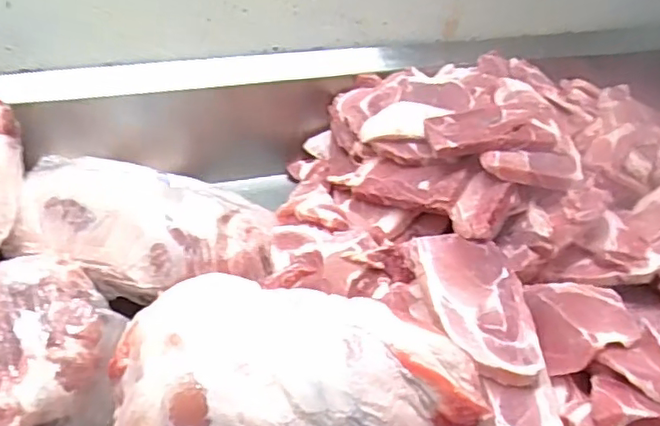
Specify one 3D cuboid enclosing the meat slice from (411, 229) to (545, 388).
[{"bbox_3d":[0.165,0.100,0.666,0.101,0.017,0.188,-14,51,-1],"label":"meat slice"}]

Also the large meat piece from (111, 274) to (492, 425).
[{"bbox_3d":[-0.039,0.160,0.572,0.335,0.126,0.199,-1,34,-6],"label":"large meat piece"}]

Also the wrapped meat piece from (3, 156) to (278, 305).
[{"bbox_3d":[-0.230,0.010,0.749,0.309,0.092,0.177,3,34,1],"label":"wrapped meat piece"}]

